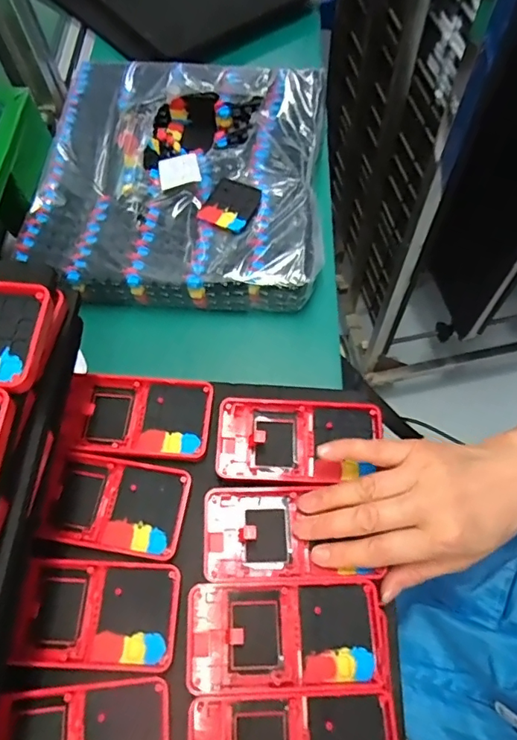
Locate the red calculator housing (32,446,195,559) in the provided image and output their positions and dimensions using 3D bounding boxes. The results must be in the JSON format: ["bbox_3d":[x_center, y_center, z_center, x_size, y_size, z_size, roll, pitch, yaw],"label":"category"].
[{"bbox_3d":[-0.100,0.093,0.352,0.096,0.016,0.062,9,65,6],"label":"red calculator housing"}]

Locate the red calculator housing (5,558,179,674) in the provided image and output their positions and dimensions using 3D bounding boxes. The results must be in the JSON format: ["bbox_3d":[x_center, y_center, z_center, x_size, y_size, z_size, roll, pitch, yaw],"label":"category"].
[{"bbox_3d":[-0.102,0.158,0.325,0.098,0.015,0.063,2,64,3],"label":"red calculator housing"}]

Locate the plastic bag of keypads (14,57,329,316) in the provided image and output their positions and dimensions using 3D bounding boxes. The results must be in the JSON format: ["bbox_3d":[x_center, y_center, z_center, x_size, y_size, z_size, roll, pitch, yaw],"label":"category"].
[{"bbox_3d":[-0.075,-0.203,0.506,0.273,0.049,0.299,3,64,3],"label":"plastic bag of keypads"}]

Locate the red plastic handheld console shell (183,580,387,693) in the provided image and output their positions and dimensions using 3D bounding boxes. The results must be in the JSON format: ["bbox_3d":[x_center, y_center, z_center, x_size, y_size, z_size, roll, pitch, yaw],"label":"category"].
[{"bbox_3d":[0.017,0.169,0.320,0.122,0.021,0.059,-2,64,1],"label":"red plastic handheld console shell"}]

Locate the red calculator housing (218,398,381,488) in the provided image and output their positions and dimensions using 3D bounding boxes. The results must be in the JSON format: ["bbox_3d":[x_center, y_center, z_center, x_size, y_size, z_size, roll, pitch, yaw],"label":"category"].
[{"bbox_3d":[0.030,0.054,0.376,0.119,0.019,0.066,4,64,4],"label":"red calculator housing"}]

